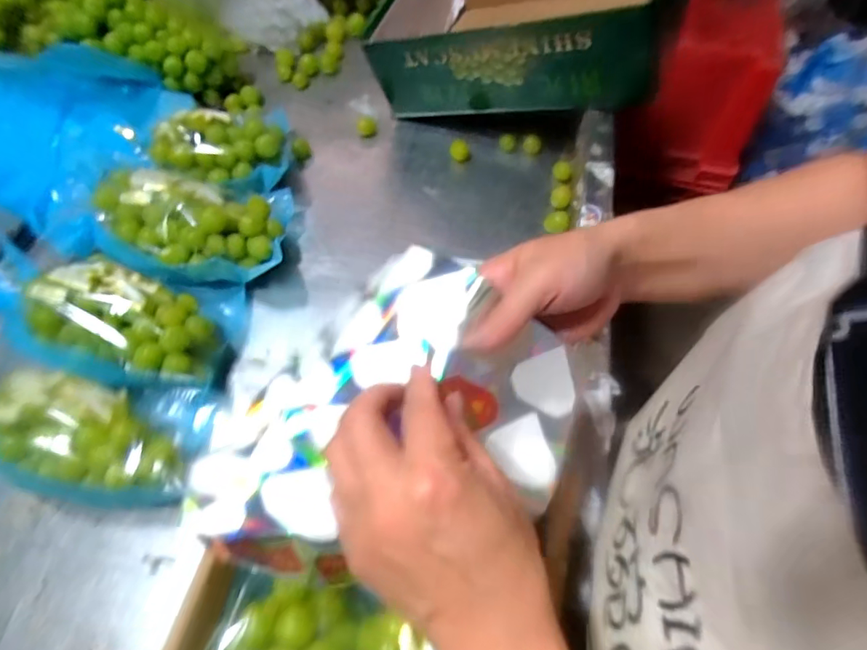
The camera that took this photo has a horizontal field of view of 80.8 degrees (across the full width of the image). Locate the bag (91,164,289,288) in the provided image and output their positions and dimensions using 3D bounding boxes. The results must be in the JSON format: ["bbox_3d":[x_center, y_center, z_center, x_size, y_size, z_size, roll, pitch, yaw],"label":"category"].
[{"bbox_3d":[-0.271,-0.110,0.570,0.203,0.109,0.129,-6,61,0],"label":"bag"}]

